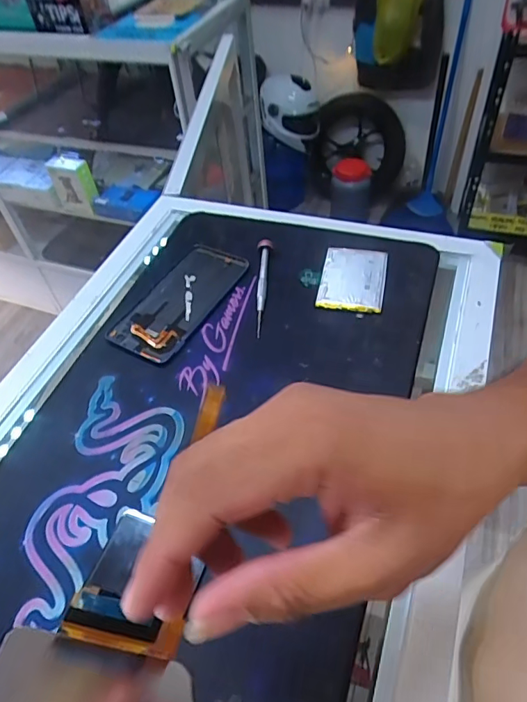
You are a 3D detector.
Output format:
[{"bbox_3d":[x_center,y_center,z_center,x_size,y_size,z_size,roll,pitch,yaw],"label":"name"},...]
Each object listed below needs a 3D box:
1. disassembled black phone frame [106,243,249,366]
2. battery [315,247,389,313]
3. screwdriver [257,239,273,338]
[{"bbox_3d":[-0.085,-0.055,0.486,0.079,0.011,0.159,21,55,22],"label":"disassembled black phone frame"},{"bbox_3d":[0.089,-0.073,0.478,0.062,0.009,0.085,8,51,12],"label":"battery"},{"bbox_3d":[0.000,-0.067,0.481,0.014,0.017,0.122,-1,50,5],"label":"screwdriver"}]

